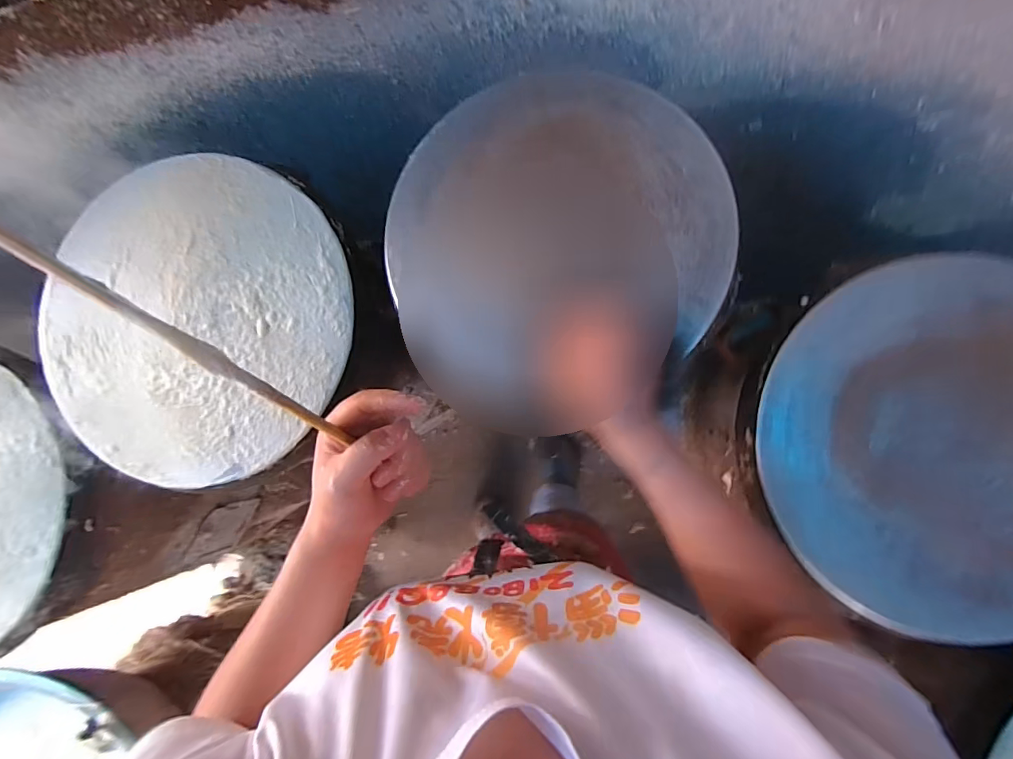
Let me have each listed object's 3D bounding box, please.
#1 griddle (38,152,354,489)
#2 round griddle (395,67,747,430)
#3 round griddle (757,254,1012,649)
[{"bbox_3d":[-0.354,-0.070,0.517,0.356,0.029,0.356,0,87,4],"label":"griddle"},{"bbox_3d":[0.053,-0.146,0.497,0.362,0.033,0.357,0,87,4],"label":"round griddle"},{"bbox_3d":[0.443,0.067,0.449,0.357,0.026,0.354,0,87,4],"label":"round griddle"}]

